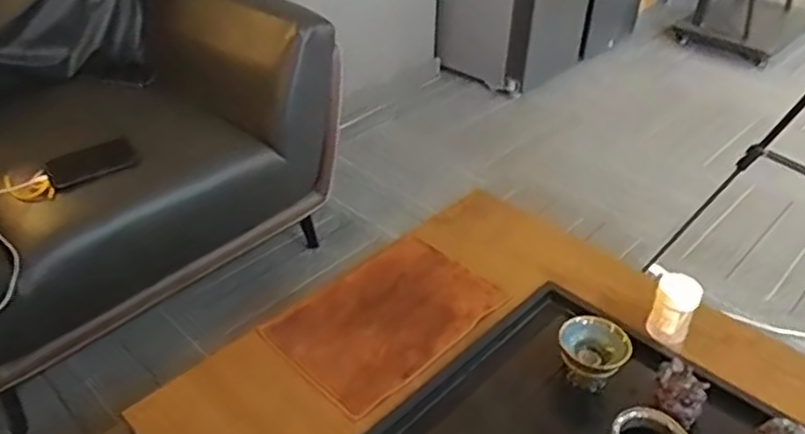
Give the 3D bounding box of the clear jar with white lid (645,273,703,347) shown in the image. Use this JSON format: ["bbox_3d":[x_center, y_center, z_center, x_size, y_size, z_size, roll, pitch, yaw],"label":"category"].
[{"bbox_3d":[0.316,0.108,0.765,0.046,0.075,0.042,16,40,20],"label":"clear jar with white lid"}]

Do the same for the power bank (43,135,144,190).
[{"bbox_3d":[-0.587,-0.104,1.244,0.156,0.015,0.061,-25,85,-20],"label":"power bank"}]

